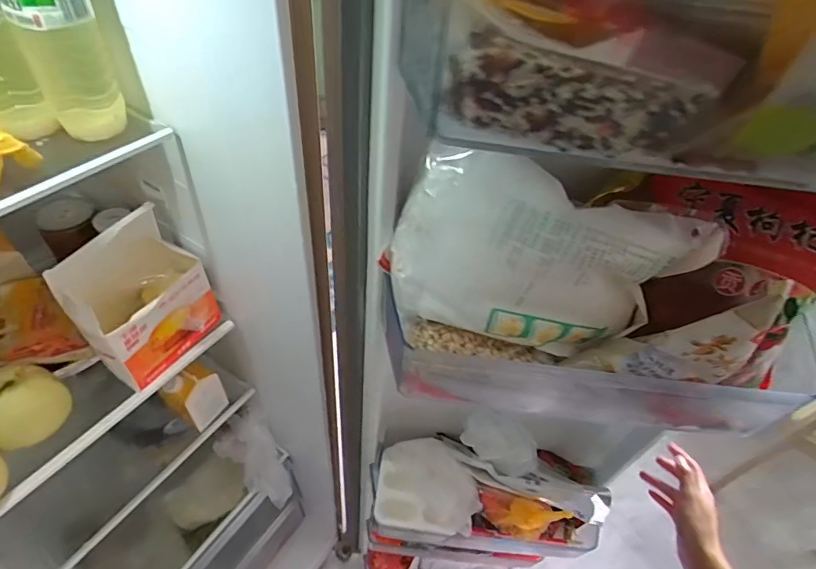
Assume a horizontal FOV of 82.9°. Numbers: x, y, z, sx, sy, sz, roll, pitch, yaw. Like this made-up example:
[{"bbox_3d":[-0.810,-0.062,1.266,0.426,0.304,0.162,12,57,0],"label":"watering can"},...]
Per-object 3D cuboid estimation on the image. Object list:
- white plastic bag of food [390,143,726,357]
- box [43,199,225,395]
[{"bbox_3d":[0.098,-0.016,0.347,0.217,0.127,0.059,13,48,5],"label":"white plastic bag of food"},{"bbox_3d":[-0.337,0.022,0.601,0.078,0.194,0.161,27,51,17],"label":"box"}]

